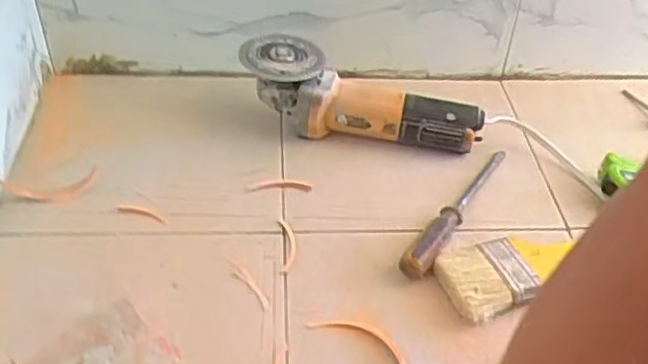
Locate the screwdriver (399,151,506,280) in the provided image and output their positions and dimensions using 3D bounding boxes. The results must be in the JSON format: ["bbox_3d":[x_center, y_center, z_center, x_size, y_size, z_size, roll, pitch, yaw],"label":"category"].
[{"bbox_3d":[0.136,0.024,0.698,0.031,0.031,0.238,23,45,22],"label":"screwdriver"}]

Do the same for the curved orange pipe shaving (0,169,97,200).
[{"bbox_3d":[-0.284,0.006,0.693,0.093,0.011,0.032,-10,57,-17],"label":"curved orange pipe shaving"}]

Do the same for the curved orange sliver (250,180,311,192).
[{"bbox_3d":[-0.046,0.003,0.725,0.065,0.004,0.018,2,41,0],"label":"curved orange sliver"}]

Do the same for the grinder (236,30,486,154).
[{"bbox_3d":[0.041,-0.089,0.768,0.276,0.095,0.084,16,43,10],"label":"grinder"}]

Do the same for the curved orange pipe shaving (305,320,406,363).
[{"bbox_3d":[0.034,0.136,0.582,0.098,0.004,0.030,23,45,22],"label":"curved orange pipe shaving"}]

